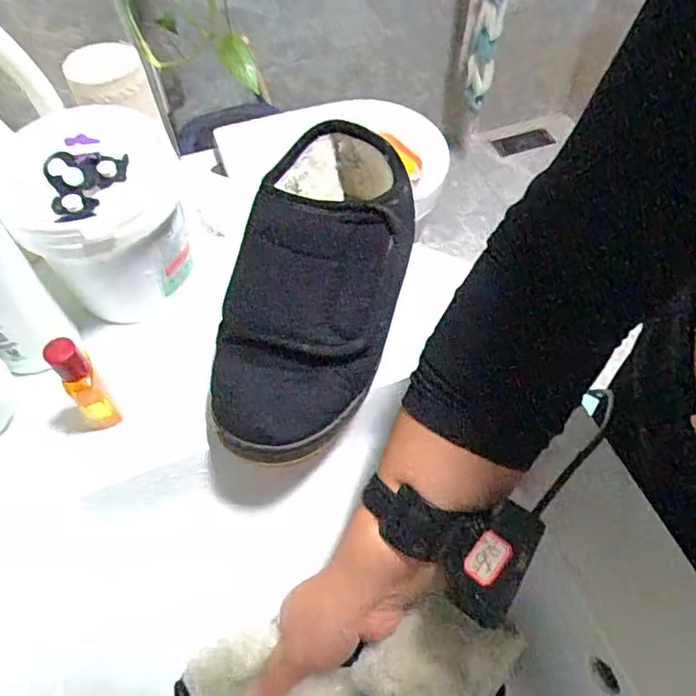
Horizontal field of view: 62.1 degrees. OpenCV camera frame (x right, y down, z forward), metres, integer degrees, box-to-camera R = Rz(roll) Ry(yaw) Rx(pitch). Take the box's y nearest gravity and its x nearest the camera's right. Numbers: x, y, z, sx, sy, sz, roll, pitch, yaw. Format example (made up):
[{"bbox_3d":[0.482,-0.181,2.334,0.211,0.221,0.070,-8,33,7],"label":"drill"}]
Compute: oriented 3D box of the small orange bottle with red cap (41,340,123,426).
[{"bbox_3d":[-0.182,0.028,0.405,0.024,0.090,0.023,-1,58,1],"label":"small orange bottle with red cap"}]

